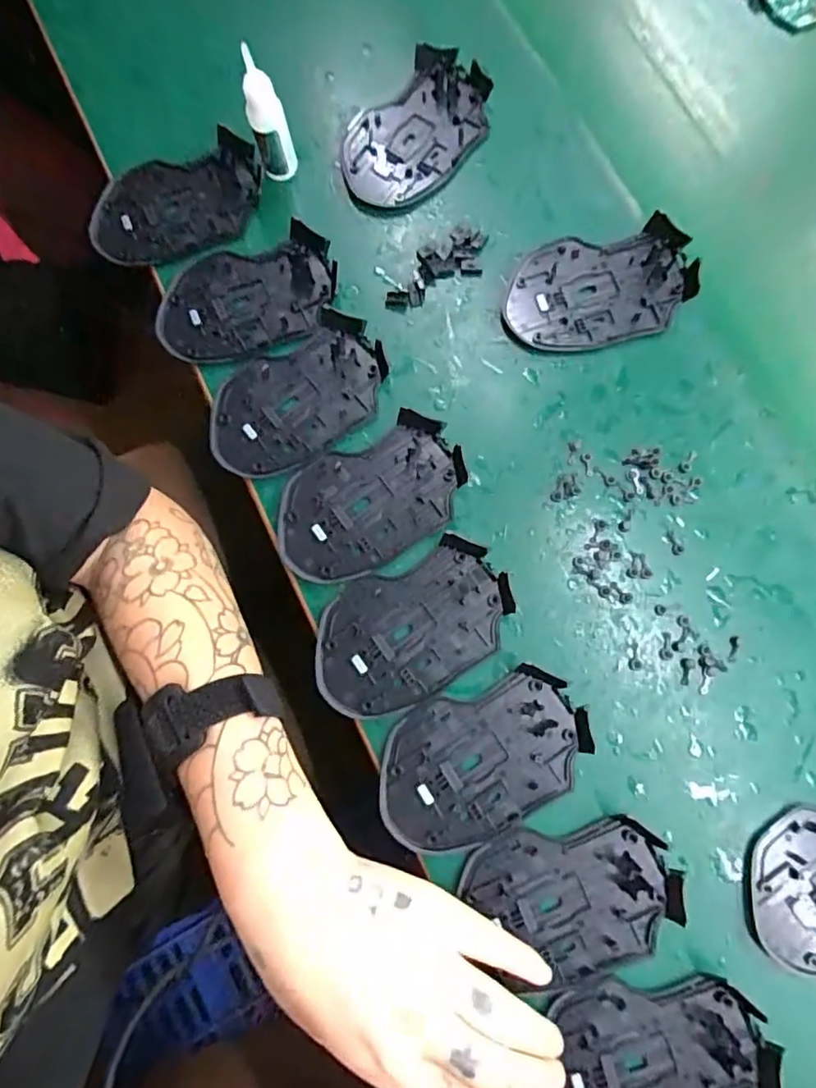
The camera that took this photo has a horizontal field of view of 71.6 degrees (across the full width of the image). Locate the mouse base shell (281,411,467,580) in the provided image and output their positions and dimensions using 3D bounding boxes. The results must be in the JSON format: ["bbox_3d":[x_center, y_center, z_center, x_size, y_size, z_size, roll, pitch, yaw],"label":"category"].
[{"bbox_3d":[-0.023,-0.026,0.331,0.114,0.011,0.071,-30,81,-5],"label":"mouse base shell"}]

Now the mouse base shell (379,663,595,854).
[{"bbox_3d":[0.039,0.115,0.300,0.114,0.009,0.072,-26,81,-4],"label":"mouse base shell"}]

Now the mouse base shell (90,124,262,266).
[{"bbox_3d":[-0.152,-0.224,0.372,0.116,0.017,0.071,-20,80,-3],"label":"mouse base shell"}]

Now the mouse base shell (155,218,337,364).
[{"bbox_3d":[-0.102,-0.157,0.357,0.112,0.014,0.071,-15,80,-3],"label":"mouse base shell"}]

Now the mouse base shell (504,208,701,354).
[{"bbox_3d":[0.119,-0.159,0.349,0.111,0.019,0.070,-7,80,-1],"label":"mouse base shell"}]

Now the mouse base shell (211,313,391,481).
[{"bbox_3d":[-0.068,-0.088,0.345,0.114,0.011,0.072,-34,81,-6],"label":"mouse base shell"}]

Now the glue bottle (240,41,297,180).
[{"bbox_3d":[-0.085,-0.258,0.344,0.022,0.070,0.016,-9,80,-2],"label":"glue bottle"}]

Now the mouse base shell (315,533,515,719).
[{"bbox_3d":[0.002,0.047,0.314,0.112,0.010,0.071,-31,81,-5],"label":"mouse base shell"}]

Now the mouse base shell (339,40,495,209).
[{"bbox_3d":[0.004,-0.272,0.370,0.112,0.018,0.072,-39,82,-6],"label":"mouse base shell"}]

